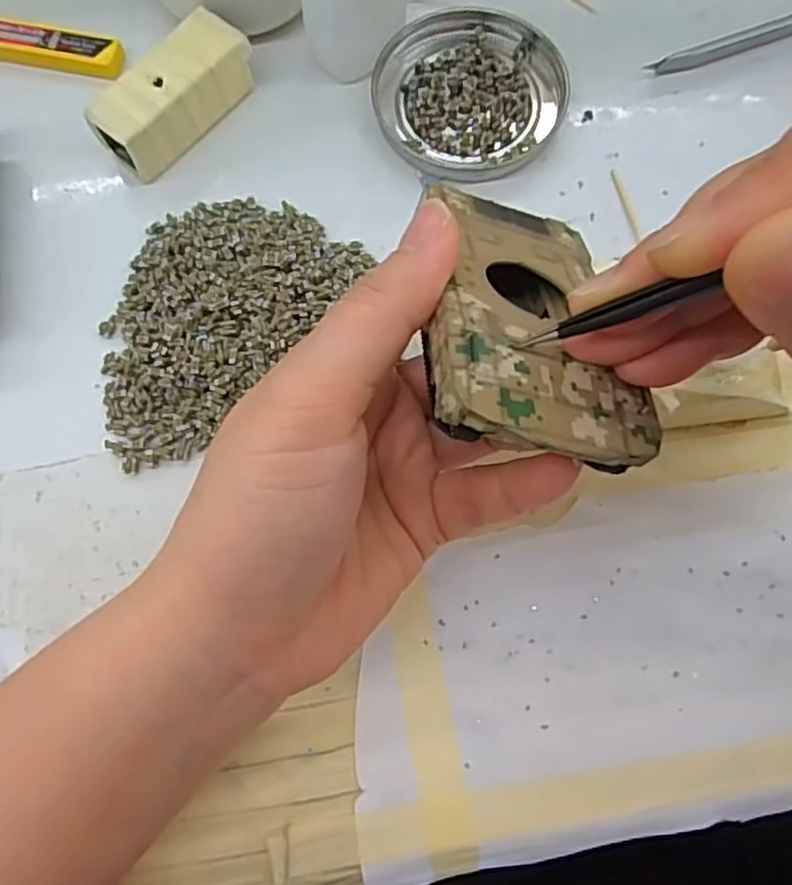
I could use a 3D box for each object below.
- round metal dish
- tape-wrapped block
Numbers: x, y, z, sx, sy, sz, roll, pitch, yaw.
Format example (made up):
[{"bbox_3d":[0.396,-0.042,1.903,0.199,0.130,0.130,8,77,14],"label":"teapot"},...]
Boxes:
[{"bbox_3d":[0.031,-0.149,0.287,0.077,0.009,0.081,0,76,1],"label":"round metal dish"},{"bbox_3d":[-0.091,-0.139,0.274,0.024,0.026,0.068,39,80,10],"label":"tape-wrapped block"}]

